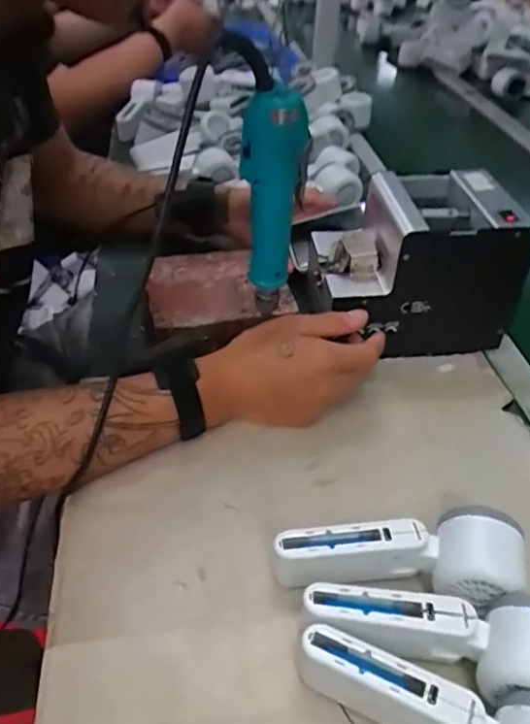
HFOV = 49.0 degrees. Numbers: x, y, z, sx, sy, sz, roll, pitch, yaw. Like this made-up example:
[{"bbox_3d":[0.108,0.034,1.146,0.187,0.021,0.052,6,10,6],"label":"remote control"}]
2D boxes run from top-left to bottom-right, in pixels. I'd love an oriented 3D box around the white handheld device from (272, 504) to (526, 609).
[{"bbox_3d":[0.091,0.140,0.397,0.165,0.053,0.061,-1,41,-5],"label":"white handheld device"}]

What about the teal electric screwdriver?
[{"bbox_3d":[0.001,-0.126,0.450,0.044,0.211,0.046,23,44,21],"label":"teal electric screwdriver"}]

